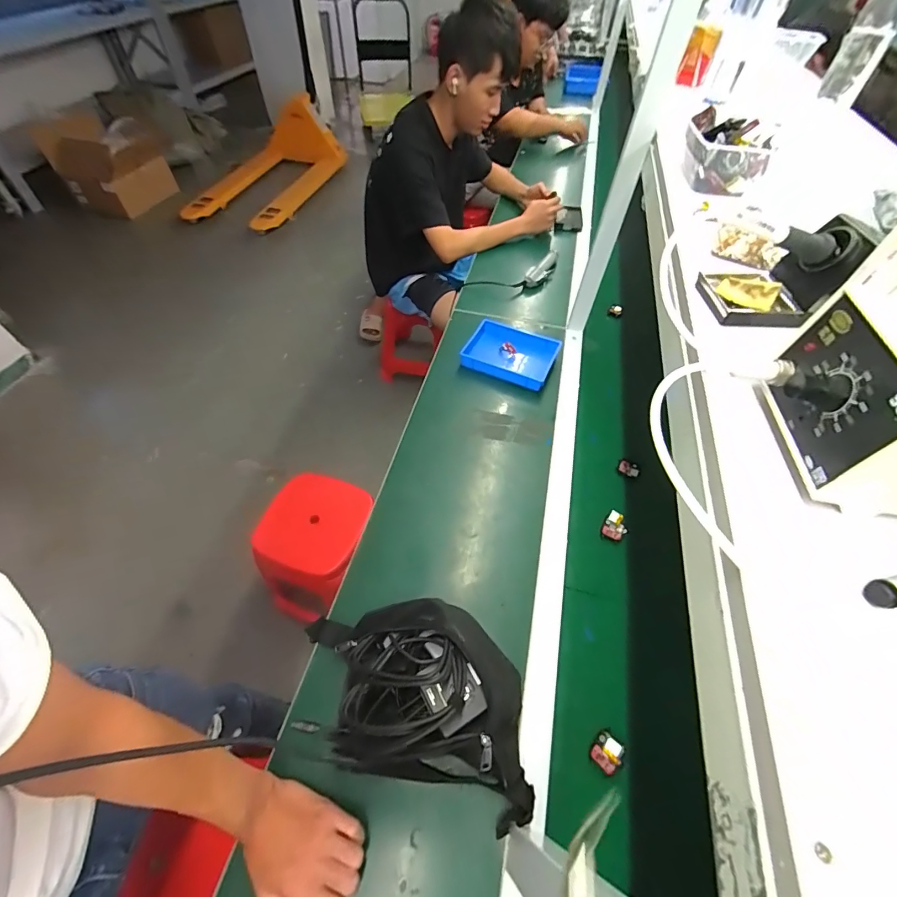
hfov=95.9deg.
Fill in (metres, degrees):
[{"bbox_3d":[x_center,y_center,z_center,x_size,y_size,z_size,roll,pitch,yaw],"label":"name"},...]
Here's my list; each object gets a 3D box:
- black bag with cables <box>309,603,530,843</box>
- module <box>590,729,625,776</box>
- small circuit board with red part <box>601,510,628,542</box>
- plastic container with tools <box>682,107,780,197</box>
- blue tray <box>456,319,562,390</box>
[{"bbox_3d":[-0.051,0.288,0.506,0.310,0.136,0.202,17,55,10],"label":"black bag with cables"},{"bbox_3d":[0.204,0.387,0.515,0.035,0.005,0.041,36,60,22],"label":"module"},{"bbox_3d":[0.290,0.135,0.701,0.037,0.013,0.050,30,58,19],"label":"small circuit board with red part"},{"bbox_3d":[0.379,-0.404,0.551,0.095,0.066,0.106,13,54,7],"label":"plastic container with tools"},{"bbox_3d":[0.146,-0.223,0.938,0.195,0.034,0.172,22,56,13],"label":"blue tray"}]

